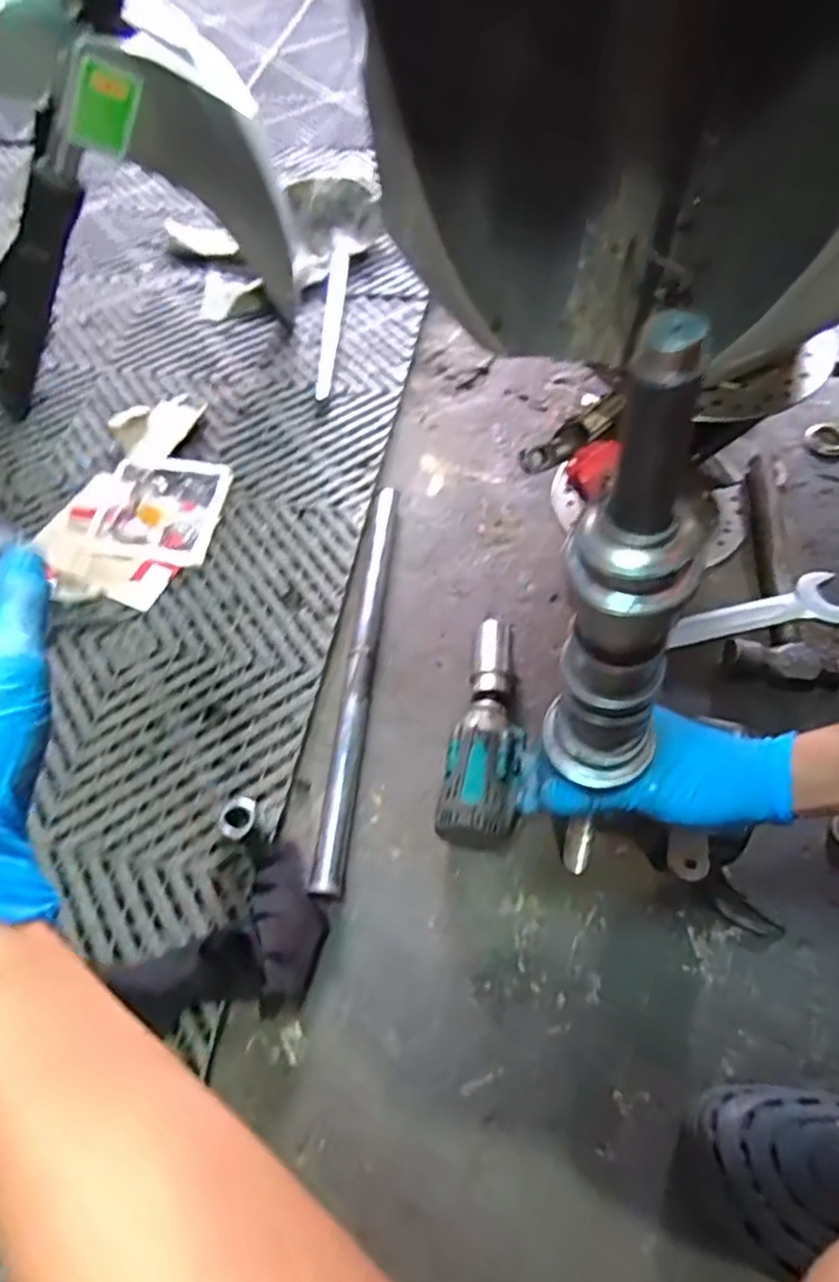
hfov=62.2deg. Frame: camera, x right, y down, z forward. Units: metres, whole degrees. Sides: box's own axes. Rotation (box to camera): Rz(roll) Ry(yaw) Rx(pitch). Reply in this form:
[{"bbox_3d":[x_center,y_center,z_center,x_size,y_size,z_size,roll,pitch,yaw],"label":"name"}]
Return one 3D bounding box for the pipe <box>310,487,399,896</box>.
[{"bbox_3d":[-0.057,0.021,0.682,0.026,0.028,0.433,3,59,6],"label":"pipe"}]

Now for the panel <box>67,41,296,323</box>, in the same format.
[{"bbox_3d":[-0.219,-0.511,0.779,0.053,0.344,0.123,38,101,22],"label":"panel"}]

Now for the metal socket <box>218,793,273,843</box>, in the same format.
[{"bbox_3d":[-0.148,0.155,0.594,0.035,0.038,0.038,-2,59,3],"label":"metal socket"}]

